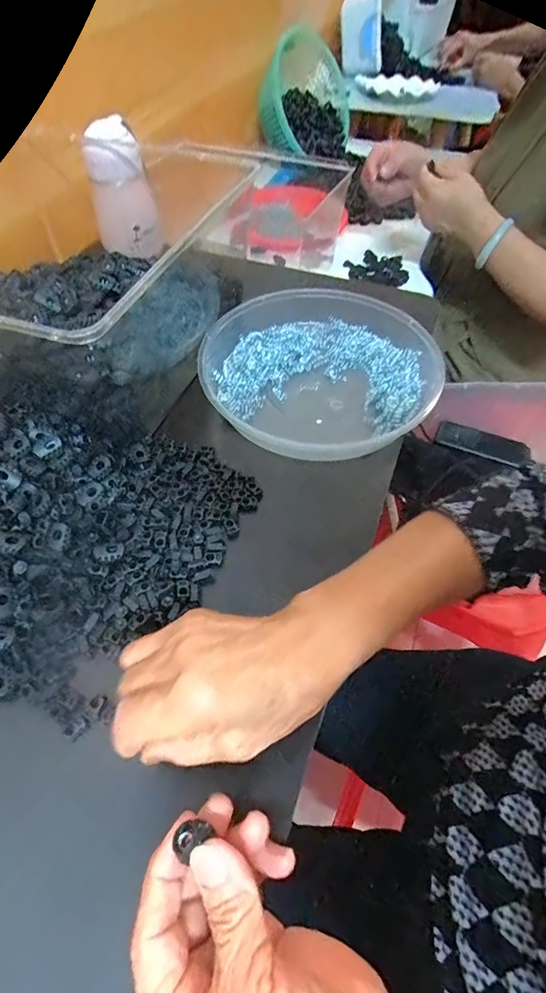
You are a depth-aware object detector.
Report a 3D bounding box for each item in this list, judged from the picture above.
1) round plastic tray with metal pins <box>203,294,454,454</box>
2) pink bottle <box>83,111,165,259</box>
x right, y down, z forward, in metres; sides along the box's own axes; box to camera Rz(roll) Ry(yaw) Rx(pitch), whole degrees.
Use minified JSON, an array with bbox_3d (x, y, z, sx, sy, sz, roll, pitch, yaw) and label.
[{"bbox_3d":[0.047,-0.130,0.448,0.229,0.040,0.214,1,58,-1],"label":"round plastic tray with metal pins"},{"bbox_3d":[-0.180,-0.357,0.523,0.052,0.128,0.059,21,60,12],"label":"pink bottle"}]

